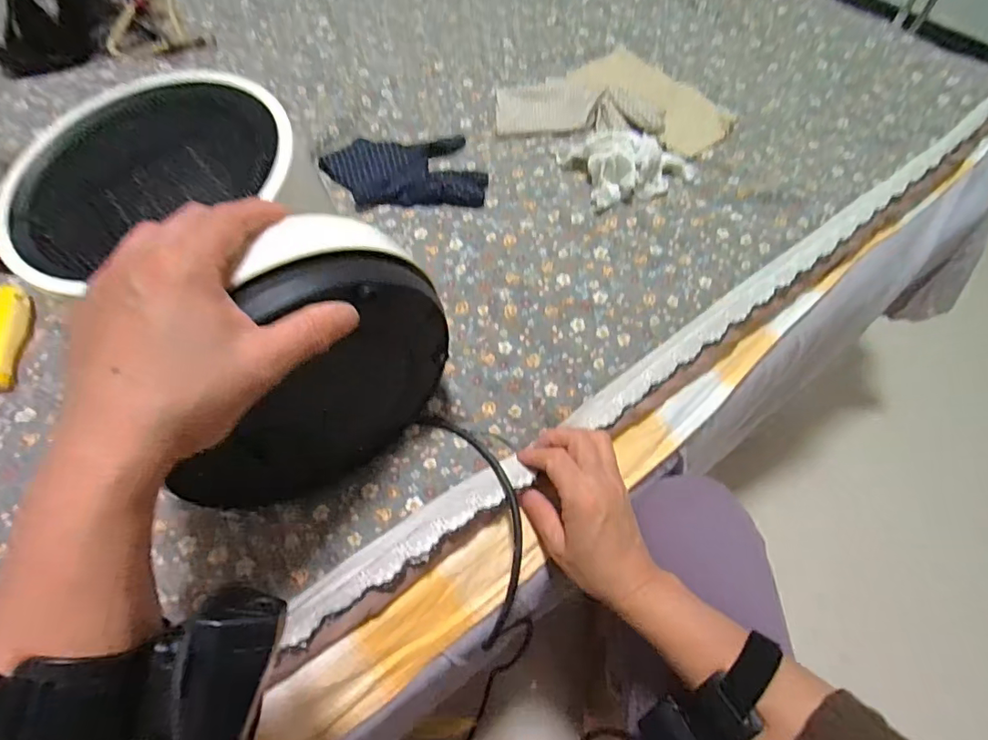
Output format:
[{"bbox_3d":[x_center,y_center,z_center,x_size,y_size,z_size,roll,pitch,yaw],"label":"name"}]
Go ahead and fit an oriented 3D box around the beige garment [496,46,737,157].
[{"bbox_3d":[0.131,-0.310,0.563,0.242,0.030,0.168,8,58,2],"label":"beige garment"}]

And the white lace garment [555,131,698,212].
[{"bbox_3d":[0.133,-0.208,0.496,0.120,0.038,0.084,-16,60,-13],"label":"white lace garment"}]

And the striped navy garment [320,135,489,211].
[{"bbox_3d":[-0.088,-0.196,0.498,0.146,0.015,0.114,-13,59,-11],"label":"striped navy garment"}]

